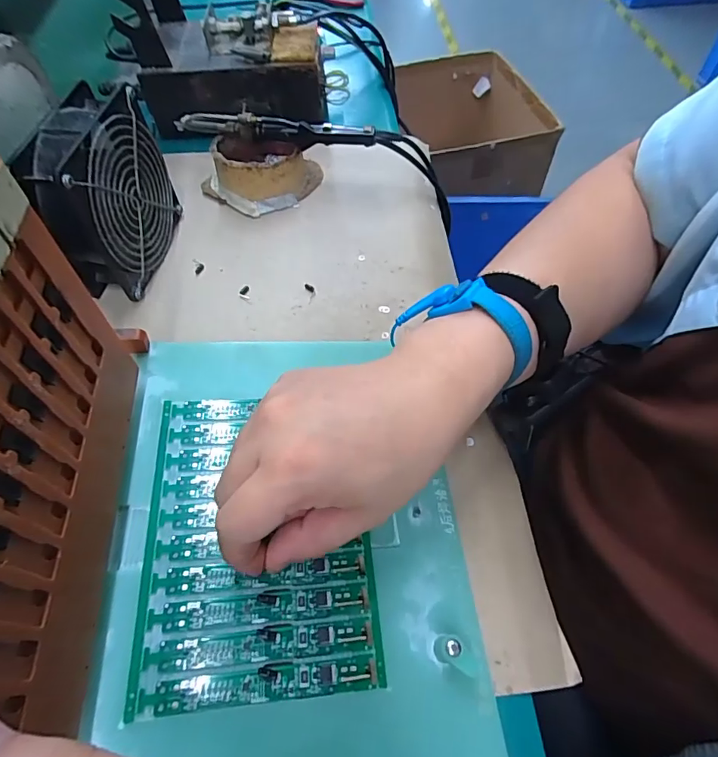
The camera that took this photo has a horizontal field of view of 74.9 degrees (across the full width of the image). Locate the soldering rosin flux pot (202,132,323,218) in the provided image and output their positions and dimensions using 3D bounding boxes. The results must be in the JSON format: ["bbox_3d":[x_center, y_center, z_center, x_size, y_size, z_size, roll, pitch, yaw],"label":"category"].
[{"bbox_3d":[-0.094,-0.207,0.452,0.092,0.044,0.091,-1,58,1],"label":"soldering rosin flux pot"}]

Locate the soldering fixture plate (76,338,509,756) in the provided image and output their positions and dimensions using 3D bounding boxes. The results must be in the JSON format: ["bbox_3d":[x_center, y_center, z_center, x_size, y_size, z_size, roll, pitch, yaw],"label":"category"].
[{"bbox_3d":[-0.036,0.082,0.267,0.192,0.006,0.255,0,58,-10],"label":"soldering fixture plate"}]

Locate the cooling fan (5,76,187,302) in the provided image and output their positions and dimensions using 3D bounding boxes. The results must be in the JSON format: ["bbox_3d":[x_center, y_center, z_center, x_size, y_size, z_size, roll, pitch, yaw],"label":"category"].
[{"bbox_3d":[-0.196,-0.145,0.373,0.048,0.118,0.122,6,58,6],"label":"cooling fan"}]

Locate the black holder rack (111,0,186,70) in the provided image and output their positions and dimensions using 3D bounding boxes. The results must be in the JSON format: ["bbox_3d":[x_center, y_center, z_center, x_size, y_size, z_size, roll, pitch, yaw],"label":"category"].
[{"bbox_3d":[-0.208,-0.367,0.465,0.036,0.060,0.111,-4,58,0],"label":"black holder rack"}]

